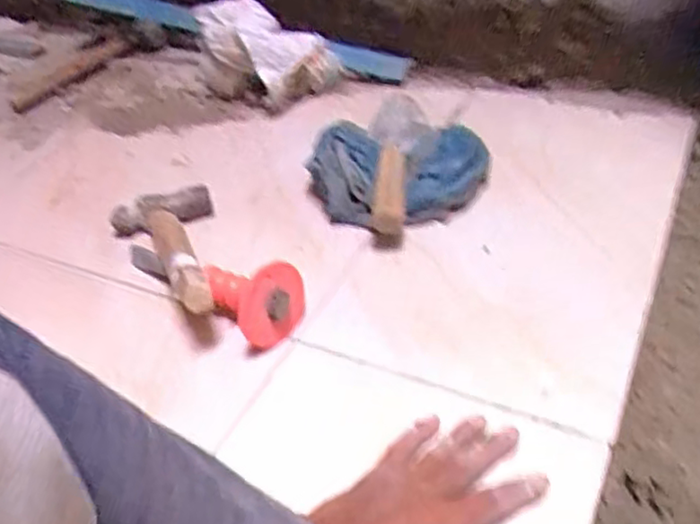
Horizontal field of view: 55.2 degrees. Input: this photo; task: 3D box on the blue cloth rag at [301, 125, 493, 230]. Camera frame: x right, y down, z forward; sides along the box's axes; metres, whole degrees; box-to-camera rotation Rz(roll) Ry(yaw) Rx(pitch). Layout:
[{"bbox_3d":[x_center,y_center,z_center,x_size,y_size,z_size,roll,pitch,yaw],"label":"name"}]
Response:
[{"bbox_3d":[0.052,-0.110,0.750,0.199,0.073,0.160,2,42,10],"label":"blue cloth rag"}]

